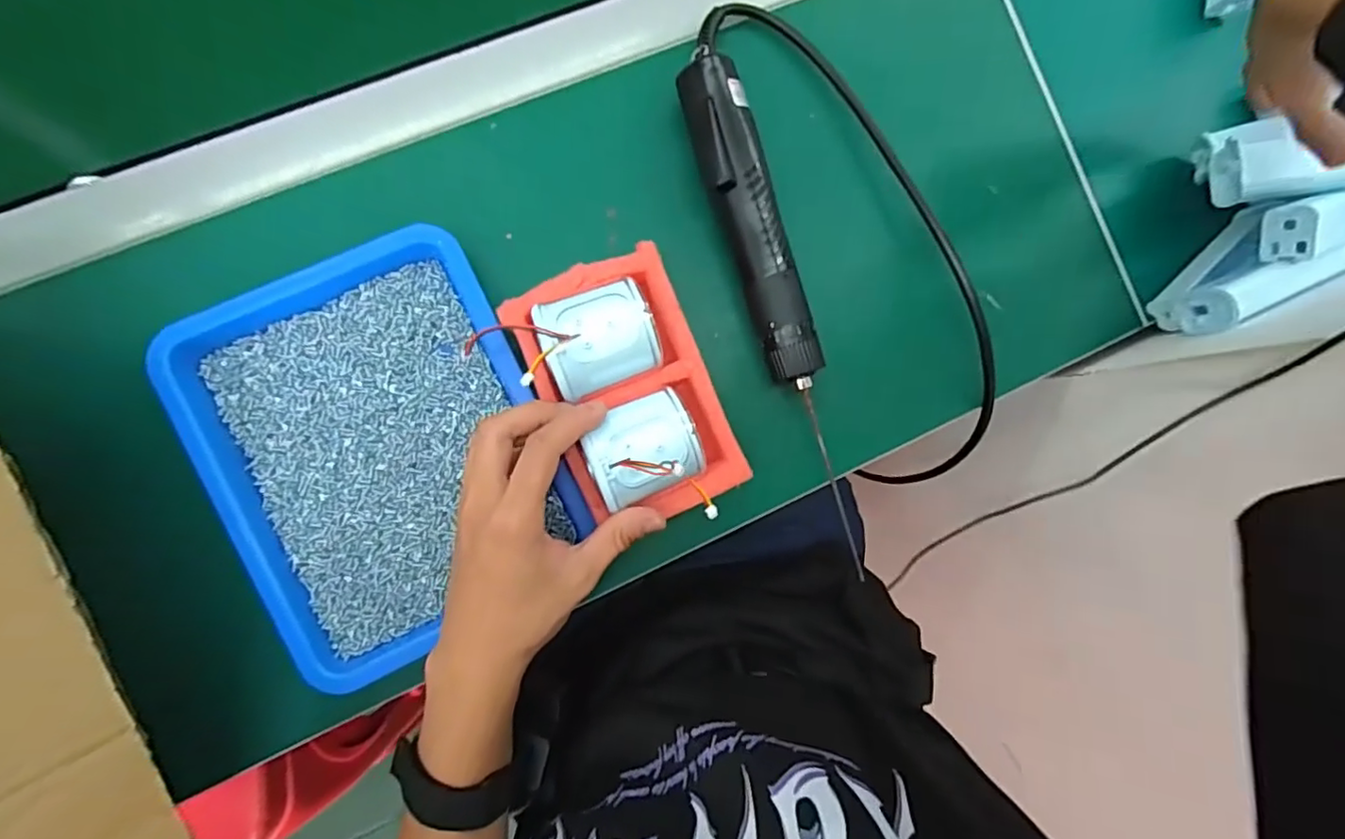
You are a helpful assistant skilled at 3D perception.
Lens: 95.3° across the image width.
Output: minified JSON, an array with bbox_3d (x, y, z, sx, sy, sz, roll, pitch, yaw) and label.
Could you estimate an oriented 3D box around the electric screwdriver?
[{"bbox_3d":[0.066,-0.066,0.374,0.033,0.043,0.310,-19,91,-7],"label":"electric screwdriver"}]

